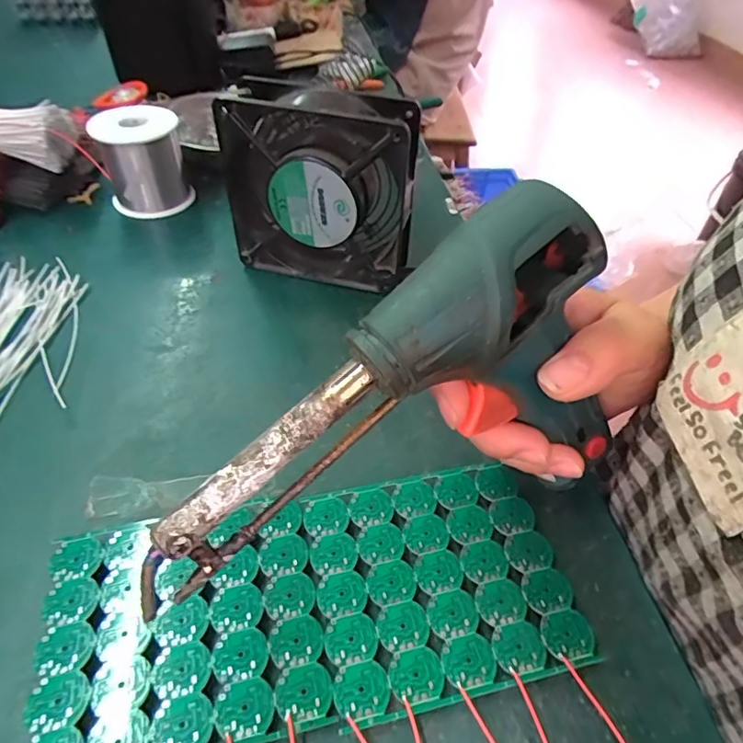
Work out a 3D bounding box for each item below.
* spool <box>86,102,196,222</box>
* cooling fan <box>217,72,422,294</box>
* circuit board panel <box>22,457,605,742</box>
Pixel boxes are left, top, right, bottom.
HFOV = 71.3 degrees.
[{"bbox_3d":[-0.186,-0.172,0.426,0.065,0.072,0.060,-14,49,-18],"label":"spool"},{"bbox_3d":[-0.034,-0.119,0.352,0.125,0.124,0.046,12,46,7],"label":"cooling fan"},{"bbox_3d":[-0.023,0.093,0.220,0.212,0.004,0.094,-7,47,-11],"label":"circuit board panel"}]

